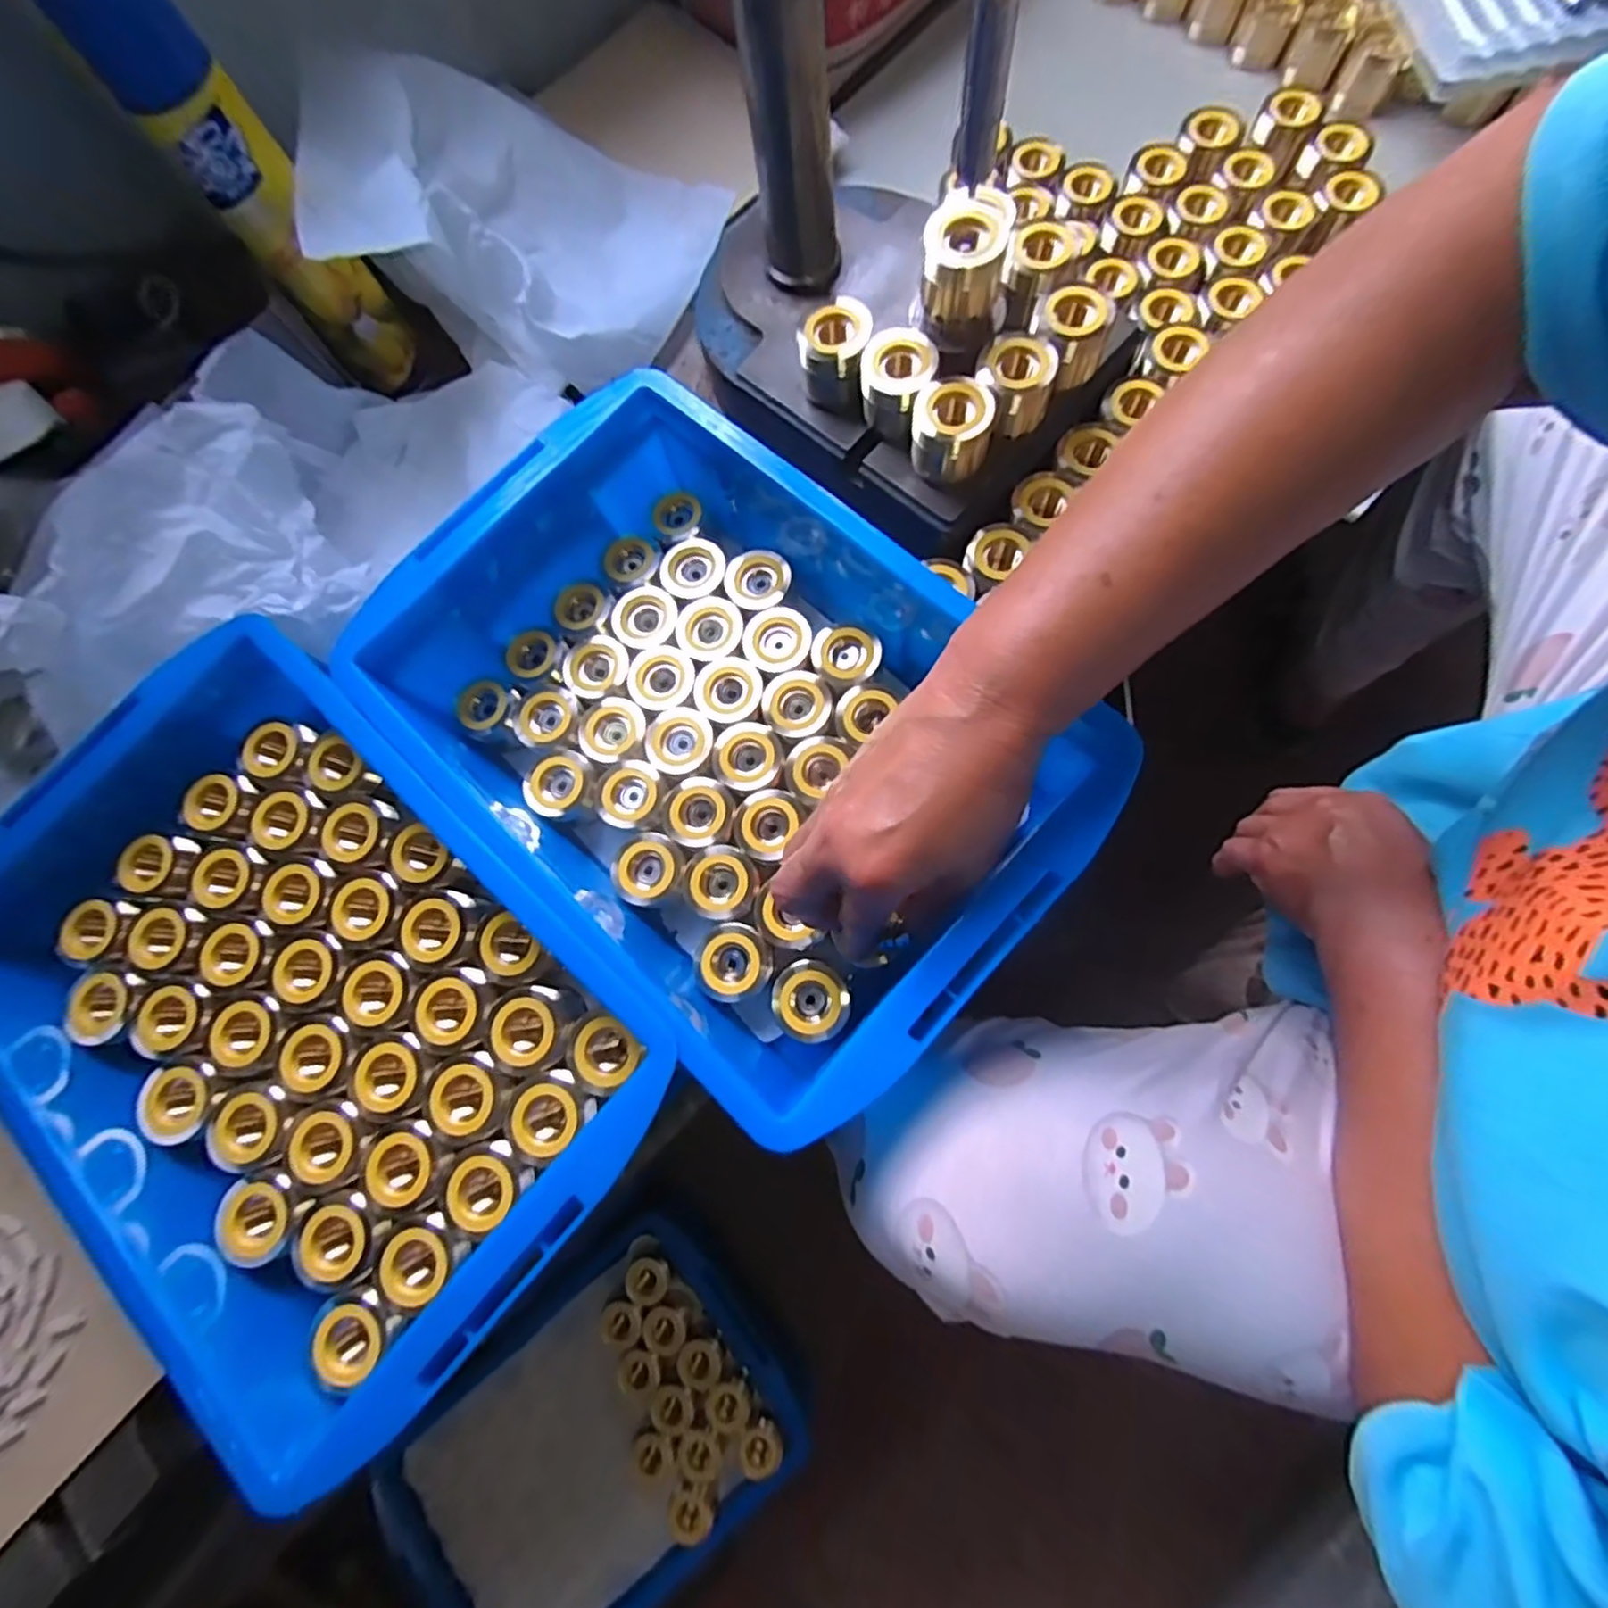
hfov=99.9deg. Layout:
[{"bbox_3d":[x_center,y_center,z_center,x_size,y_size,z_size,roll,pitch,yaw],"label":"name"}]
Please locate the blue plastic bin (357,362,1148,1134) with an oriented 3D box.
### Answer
[{"bbox_3d":[-0.042,-0.044,0.364,0.359,0.101,0.249,43,85,13],"label":"blue plastic bin"}]

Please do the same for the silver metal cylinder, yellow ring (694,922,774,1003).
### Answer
[{"bbox_3d":[-0.039,0.085,0.371,0.042,0.034,0.039,-1,77,6],"label":"silver metal cylinder, yellow ring"}]

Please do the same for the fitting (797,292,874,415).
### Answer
[{"bbox_3d":[0.018,-0.252,0.381,0.040,0.036,0.046,8,78,8],"label":"fitting"}]

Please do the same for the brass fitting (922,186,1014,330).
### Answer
[{"bbox_3d":[0.081,-0.273,0.345,0.039,0.041,0.039,9,79,9],"label":"brass fitting"}]

